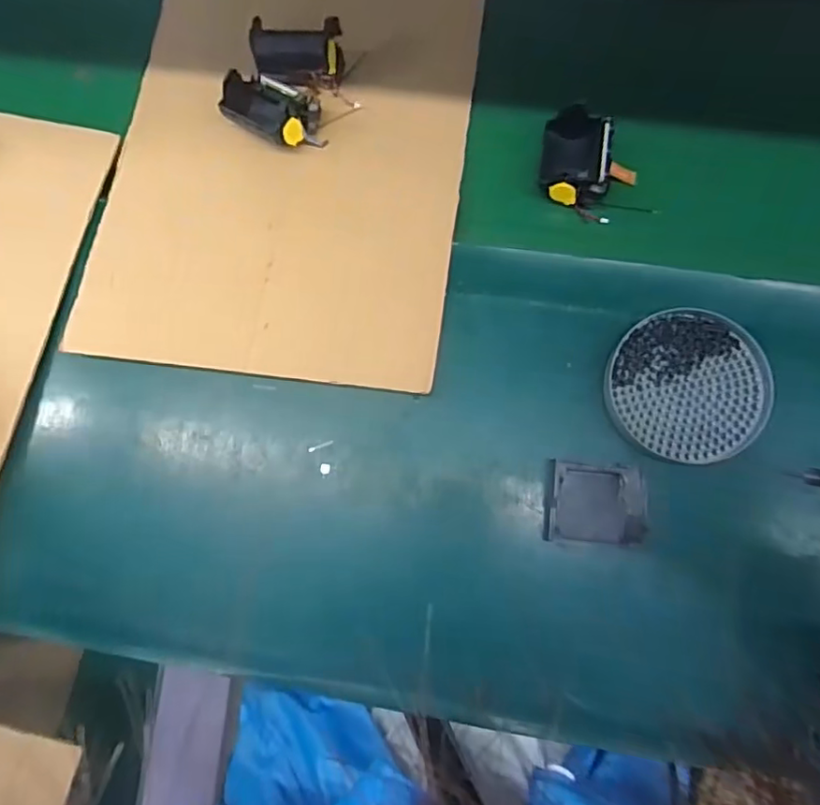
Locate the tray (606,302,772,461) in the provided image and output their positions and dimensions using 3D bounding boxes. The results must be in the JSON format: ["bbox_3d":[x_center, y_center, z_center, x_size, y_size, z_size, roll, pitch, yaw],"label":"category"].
[{"bbox_3d":[0.207,-0.013,0.428,0.113,0.023,0.112,0,78,1],"label":"tray"}]

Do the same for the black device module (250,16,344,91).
[{"bbox_3d":[-0.095,-0.298,0.489,0.071,0.049,0.036,7,78,2],"label":"black device module"}]

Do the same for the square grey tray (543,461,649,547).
[{"bbox_3d":[0.138,0.074,0.420,0.074,0.022,0.056,3,78,1],"label":"square grey tray"}]

